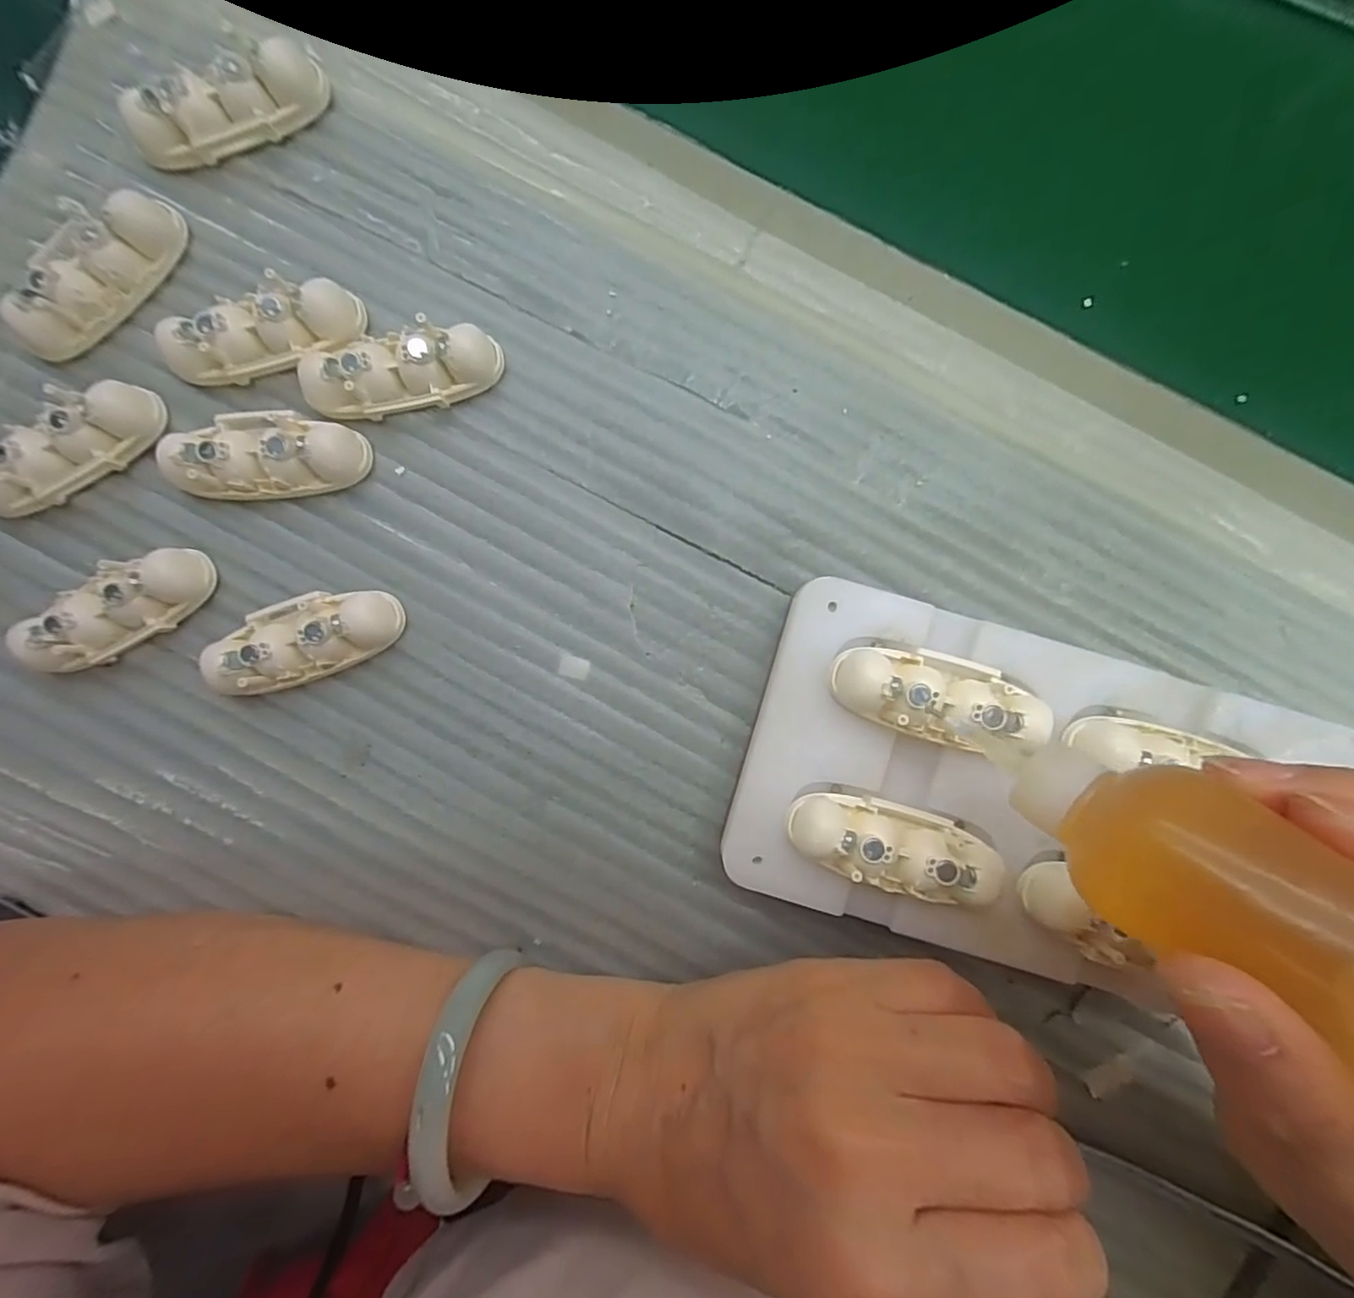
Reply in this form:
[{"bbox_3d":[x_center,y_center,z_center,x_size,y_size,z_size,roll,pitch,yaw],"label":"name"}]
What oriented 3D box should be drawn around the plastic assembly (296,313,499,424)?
[{"bbox_3d":[-0.089,-0.090,0.194,0.061,0.016,0.020,-9,90,0],"label":"plastic assembly"}]

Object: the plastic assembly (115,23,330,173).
[{"bbox_3d":[-0.145,-0.176,0.192,0.063,0.018,0.018,-21,90,0],"label":"plastic assembly"}]

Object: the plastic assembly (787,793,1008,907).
[{"bbox_3d":[0.063,0.059,0.177,0.059,0.017,0.022,18,90,0],"label":"plastic assembly"}]

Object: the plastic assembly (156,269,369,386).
[{"bbox_3d":[-0.134,-0.104,0.192,0.061,0.014,0.020,-20,90,0],"label":"plastic assembly"}]

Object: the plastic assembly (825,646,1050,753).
[{"bbox_3d":[0.076,0.014,0.174,0.059,0.018,0.024,14,90,0],"label":"plastic assembly"}]

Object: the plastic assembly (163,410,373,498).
[{"bbox_3d":[-0.132,-0.064,0.194,0.059,0.016,0.026,-1,90,0],"label":"plastic assembly"}]

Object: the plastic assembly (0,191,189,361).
[{"bbox_3d":[-0.191,-0.123,0.194,0.063,0.017,0.026,-43,90,0],"label":"plastic assembly"}]

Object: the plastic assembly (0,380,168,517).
[{"bbox_3d":[-0.198,-0.065,0.193,0.060,0.019,0.020,-30,90,0],"label":"plastic assembly"}]

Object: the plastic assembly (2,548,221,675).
[{"bbox_3d":[-0.183,-0.012,0.195,0.061,0.017,0.021,-28,90,0],"label":"plastic assembly"}]

